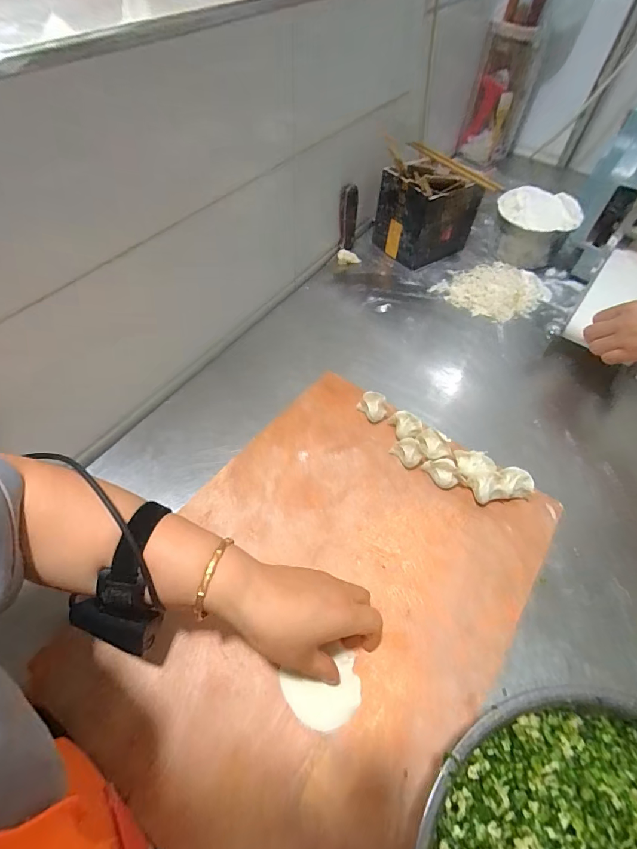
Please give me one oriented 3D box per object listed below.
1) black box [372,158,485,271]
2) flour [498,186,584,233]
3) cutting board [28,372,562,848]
[{"bbox_3d":[0.204,-0.403,0.754,0.151,0.157,0.122,-26,60,-20],"label":"black box"},{"bbox_3d":[0.420,-0.406,0.756,0.143,0.030,0.140,31,58,17],"label":"flour"},{"bbox_3d":[0.004,0.170,0.422,0.348,0.016,0.454,32,59,18],"label":"cutting board"}]

